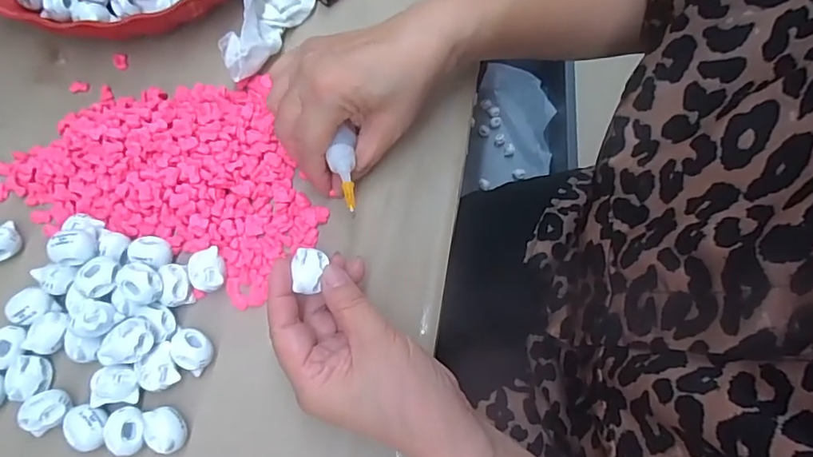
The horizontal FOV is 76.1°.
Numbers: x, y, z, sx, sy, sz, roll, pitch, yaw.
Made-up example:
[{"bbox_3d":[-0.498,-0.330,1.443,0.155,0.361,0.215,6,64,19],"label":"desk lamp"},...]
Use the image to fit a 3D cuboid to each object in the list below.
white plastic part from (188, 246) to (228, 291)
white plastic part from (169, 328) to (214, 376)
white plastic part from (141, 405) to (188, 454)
[{"bbox_3d":[-0.124,0.026,0.323,0.021,0.013,0.025,-19,73,-7],"label":"white plastic part"},{"bbox_3d":[-0.127,0.072,0.307,0.024,0.018,0.022,0,72,-1],"label":"white plastic part"},{"bbox_3d":[-0.136,0.114,0.295,0.022,0.015,0.023,3,72,0],"label":"white plastic part"}]

